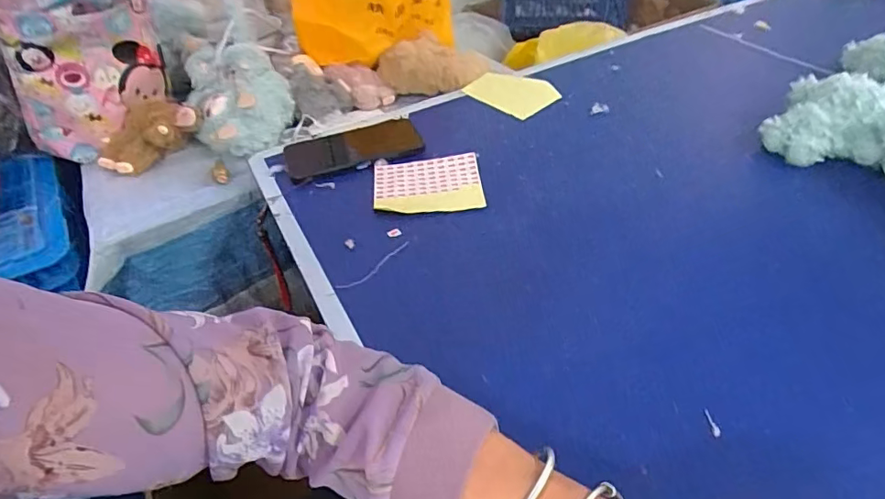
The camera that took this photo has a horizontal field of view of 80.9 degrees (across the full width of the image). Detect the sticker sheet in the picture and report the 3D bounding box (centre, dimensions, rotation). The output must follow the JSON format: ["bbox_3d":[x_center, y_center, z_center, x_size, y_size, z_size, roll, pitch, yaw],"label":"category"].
[{"bbox_3d":[-0.017,-0.074,0.582,0.119,0.010,0.092,-6,42,0],"label":"sticker sheet"}]

